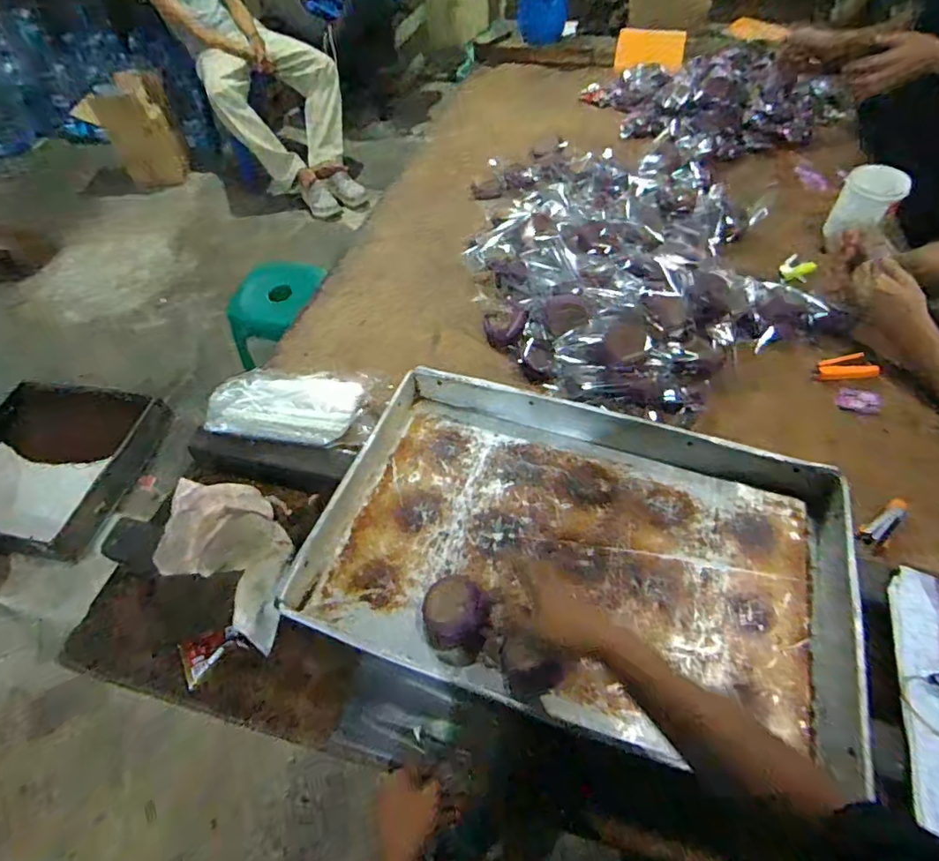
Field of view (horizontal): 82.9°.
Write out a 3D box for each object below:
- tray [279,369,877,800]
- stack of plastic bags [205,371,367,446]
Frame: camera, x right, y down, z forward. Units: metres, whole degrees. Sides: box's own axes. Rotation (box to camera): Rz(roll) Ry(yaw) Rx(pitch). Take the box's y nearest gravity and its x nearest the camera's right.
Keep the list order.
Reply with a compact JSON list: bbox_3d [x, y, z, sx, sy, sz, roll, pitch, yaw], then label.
[{"bbox_3d":[0.133,0.148,0.681,0.650,0.063,0.412,14,53,11],"label":"tray"},{"bbox_3d":[-0.288,-0.036,0.852,0.229,0.054,0.121,5,52,4],"label":"stack of plastic bags"}]

